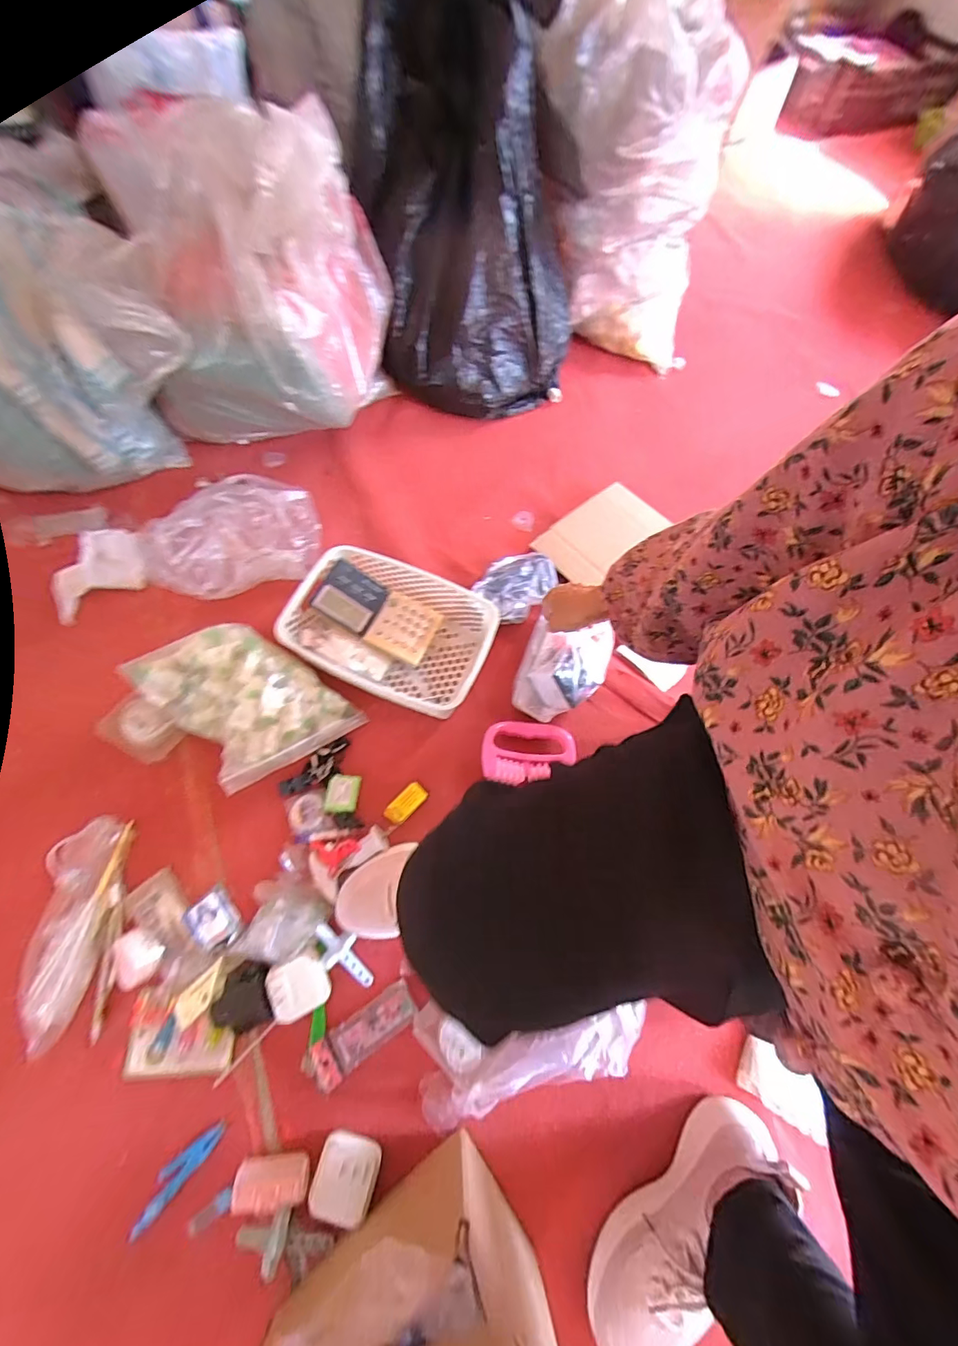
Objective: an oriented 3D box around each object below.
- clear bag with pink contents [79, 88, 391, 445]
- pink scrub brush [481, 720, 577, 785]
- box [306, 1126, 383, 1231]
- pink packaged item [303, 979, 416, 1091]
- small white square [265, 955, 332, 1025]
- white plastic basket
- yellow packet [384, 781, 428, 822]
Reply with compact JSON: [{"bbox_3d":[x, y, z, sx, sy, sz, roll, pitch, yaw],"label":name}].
[{"bbox_3d":[-0.330,-0.575,0.696,0.278,0.354,0.265,19,66,5],"label":"clear bag with pink contents"},{"bbox_3d":[0.070,0.116,0.671,0.133,0.037,0.089,-4,66,-5],"label":"pink scrub brush"},{"bbox_3d":[-0.142,0.538,0.486,0.062,0.031,0.068,17,66,4],"label":"box"},{"bbox_3d":[-0.139,0.428,0.544,0.132,0.014,0.045,-32,71,-16],"label":"pink packaged item"},{"bbox_3d":[-0.214,0.373,0.545,0.064,0.018,0.060,-15,69,-30],"label":"small white square"},{"bbox_3d":[-0.135,-0.058,0.701,0.294,0.092,0.200,17,66,5],"label":"white plastic basket"},{"bbox_3d":[-0.103,0.183,0.645,0.031,0.011,0.061,42,70,15],"label":"yellow packet"}]

